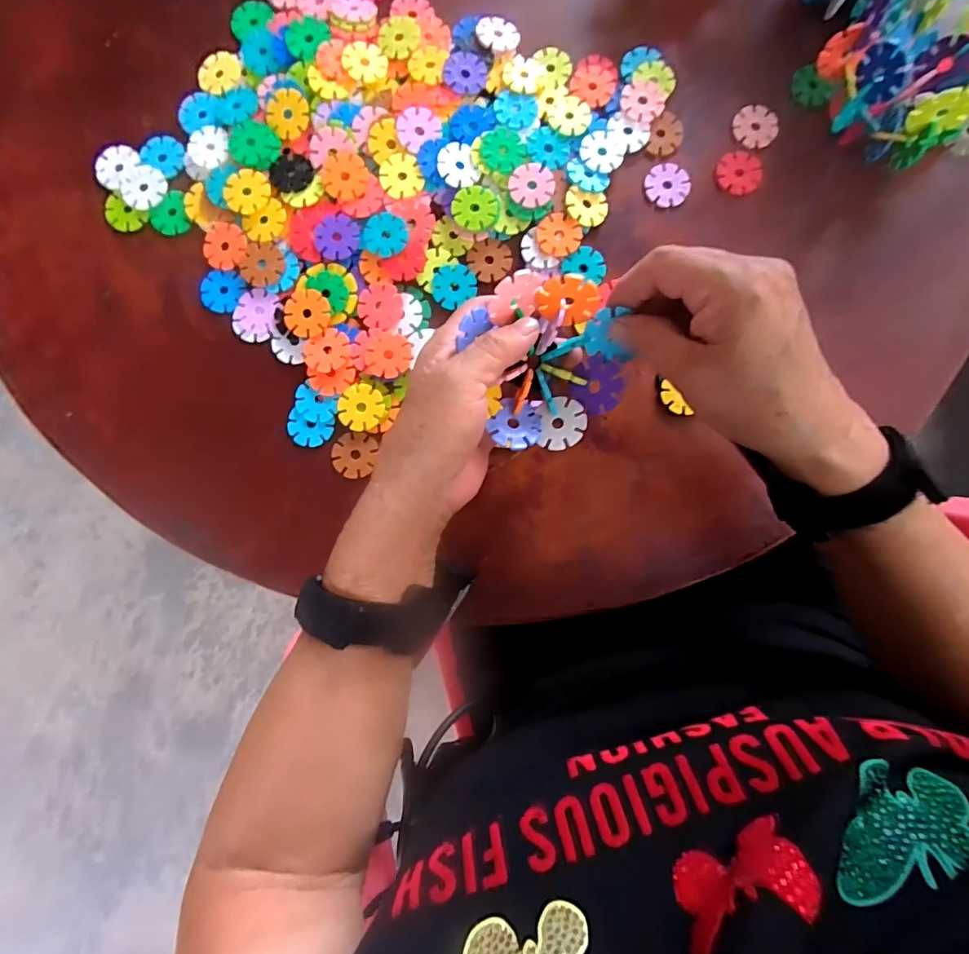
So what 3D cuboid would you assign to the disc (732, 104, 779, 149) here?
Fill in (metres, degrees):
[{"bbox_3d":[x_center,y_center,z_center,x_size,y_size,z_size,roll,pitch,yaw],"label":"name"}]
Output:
[{"bbox_3d":[0.198,-0.257,0.352,0.031,0.005,0.033,0,86,-1],"label":"disc"}]

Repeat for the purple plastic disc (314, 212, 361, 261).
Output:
[{"bbox_3d":[-0.103,-0.169,0.338,0.031,0.004,0.032,0,86,-1],"label":"purple plastic disc"}]

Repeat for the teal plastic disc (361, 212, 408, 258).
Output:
[{"bbox_3d":[-0.070,-0.170,0.337,0.032,0.004,0.029,32,86,1],"label":"teal plastic disc"}]

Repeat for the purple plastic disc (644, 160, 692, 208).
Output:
[{"bbox_3d":[0.135,-0.215,0.352,0.032,0.004,0.032,0,86,-1],"label":"purple plastic disc"}]

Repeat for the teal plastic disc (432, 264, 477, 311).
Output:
[{"bbox_3d":[-0.022,-0.136,0.342,0.032,0.004,0.029,-32,87,-3],"label":"teal plastic disc"}]

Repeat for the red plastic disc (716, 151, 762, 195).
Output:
[{"bbox_3d":[0.186,-0.223,0.353,0.031,0.006,0.032,0,86,-1],"label":"red plastic disc"}]

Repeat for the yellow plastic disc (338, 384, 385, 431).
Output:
[{"bbox_3d":[-0.084,-0.048,0.332,0.031,0.004,0.031,0,86,-1],"label":"yellow plastic disc"}]

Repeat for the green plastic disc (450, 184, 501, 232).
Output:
[{"bbox_3d":[-0.006,-0.188,0.339,0.033,0.004,0.031,0,91,0],"label":"green plastic disc"}]

